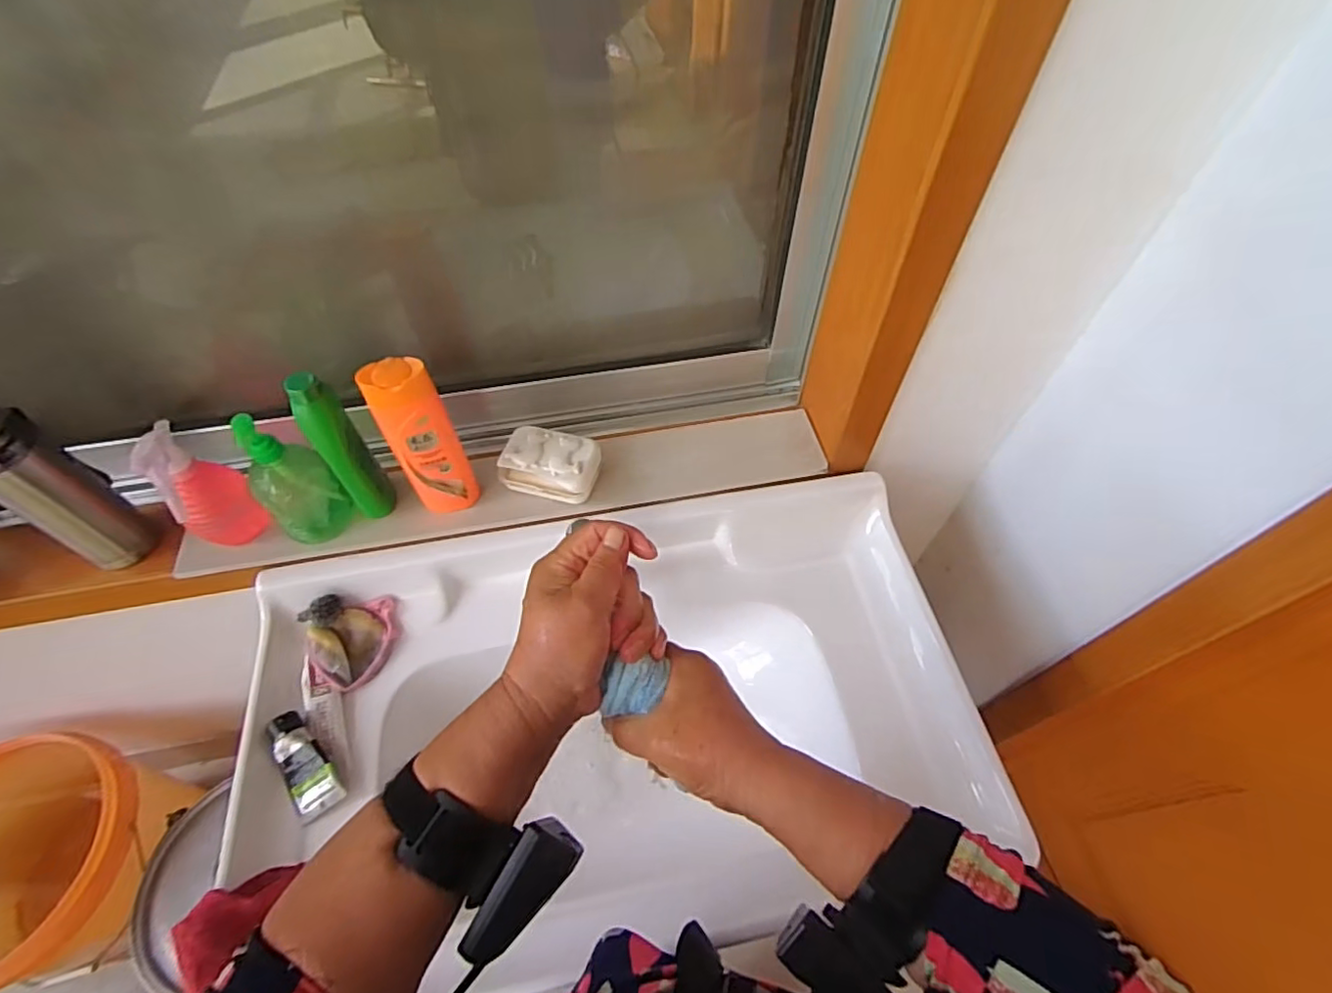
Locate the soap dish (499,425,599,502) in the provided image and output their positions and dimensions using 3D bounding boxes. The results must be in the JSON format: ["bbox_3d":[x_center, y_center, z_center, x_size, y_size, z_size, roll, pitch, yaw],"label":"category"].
[{"bbox_3d":[-0.144,-0.039,0.762,0.118,0.051,0.078,13,57,9],"label":"soap dish"}]

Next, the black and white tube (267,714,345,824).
[{"bbox_3d":[-0.391,0.288,0.661,0.041,0.021,0.112,-30,78,-19],"label":"black and white tube"}]

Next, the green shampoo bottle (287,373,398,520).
[{"bbox_3d":[-0.357,-0.053,0.678,0.042,0.196,0.060,-25,60,-16],"label":"green shampoo bottle"}]

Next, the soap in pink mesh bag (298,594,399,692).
[{"bbox_3d":[-0.382,0.174,0.735,0.100,0.016,0.107,7,69,-24],"label":"soap in pink mesh bag"}]

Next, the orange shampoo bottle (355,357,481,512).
[{"bbox_3d":[-0.266,-0.059,0.678,0.064,0.211,0.046,-25,60,-16],"label":"orange shampoo bottle"}]

